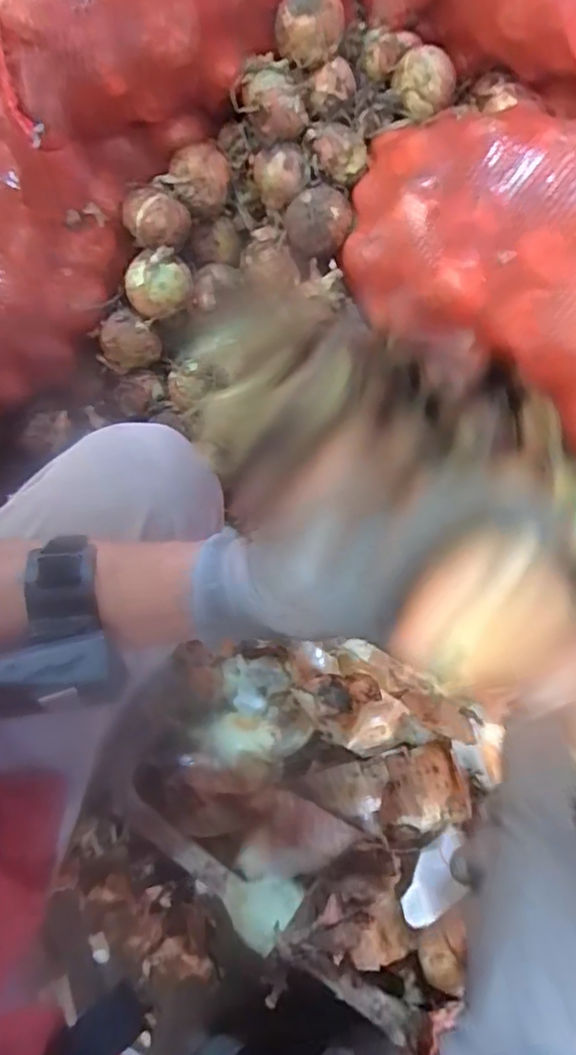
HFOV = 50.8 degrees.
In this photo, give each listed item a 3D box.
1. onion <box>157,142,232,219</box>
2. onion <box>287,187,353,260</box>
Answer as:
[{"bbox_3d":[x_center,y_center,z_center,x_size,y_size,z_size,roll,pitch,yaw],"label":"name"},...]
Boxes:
[{"bbox_3d":[-0.130,-0.477,0.838,0.097,0.065,0.078,-31,71,-16],"label":"onion"},{"bbox_3d":[0.042,-0.420,0.842,0.092,0.066,0.077,9,65,0],"label":"onion"}]

